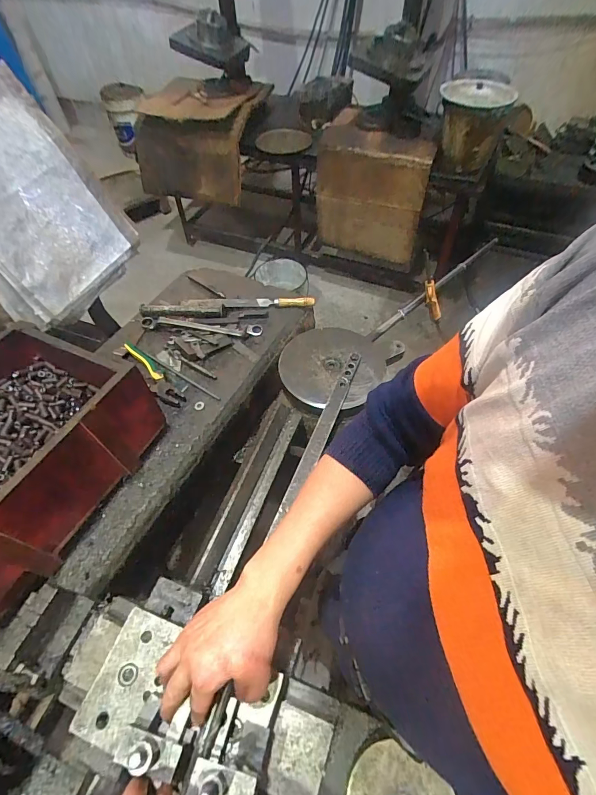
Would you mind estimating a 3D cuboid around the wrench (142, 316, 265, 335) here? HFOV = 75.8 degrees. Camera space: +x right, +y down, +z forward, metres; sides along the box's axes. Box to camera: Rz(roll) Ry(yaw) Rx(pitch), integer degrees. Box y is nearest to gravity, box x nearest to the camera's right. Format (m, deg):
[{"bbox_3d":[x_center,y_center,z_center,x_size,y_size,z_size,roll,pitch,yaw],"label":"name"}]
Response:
[{"bbox_3d":[-0.197,-0.147,0.773,0.258,0.026,0.036,6,56,6],"label":"wrench"}]

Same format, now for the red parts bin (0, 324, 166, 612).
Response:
[{"bbox_3d":[-0.410,0.087,0.549,0.256,0.169,0.346,23,59,17],"label":"red parts bin"}]

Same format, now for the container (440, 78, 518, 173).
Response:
[{"bbox_3d":[0.613,-0.962,1.378,0.236,0.260,0.208,18,58,14],"label":"container"}]

